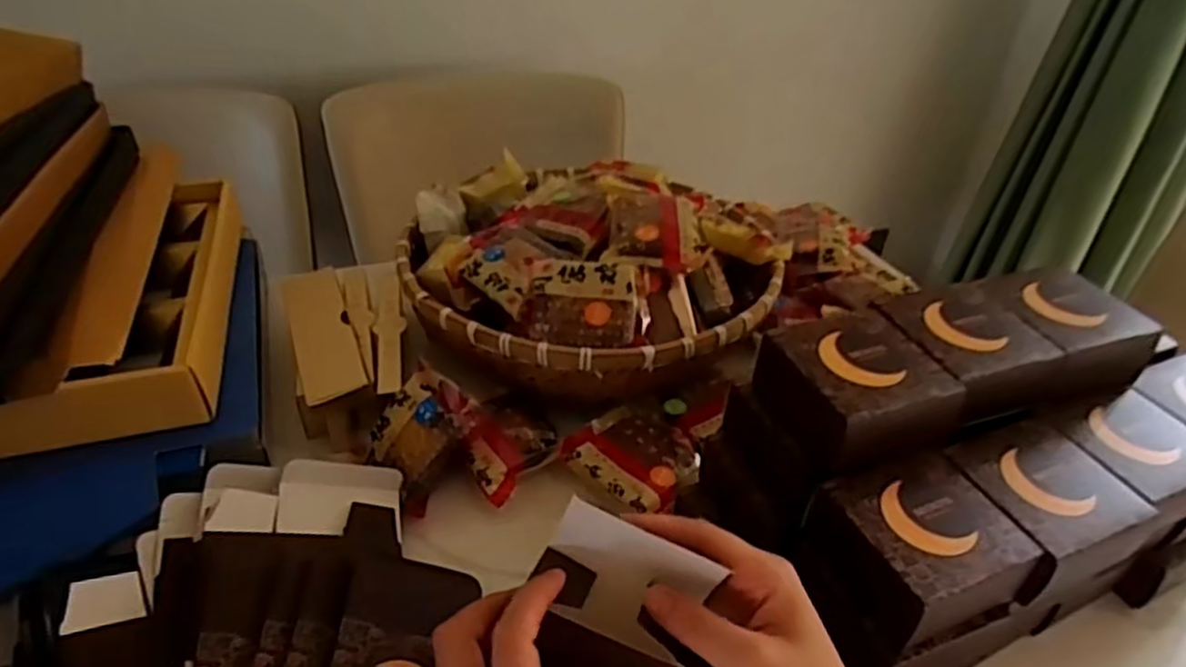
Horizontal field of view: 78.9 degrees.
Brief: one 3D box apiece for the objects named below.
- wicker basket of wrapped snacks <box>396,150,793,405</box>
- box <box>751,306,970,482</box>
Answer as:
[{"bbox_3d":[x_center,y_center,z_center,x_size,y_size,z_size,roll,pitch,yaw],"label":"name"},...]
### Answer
[{"bbox_3d":[0.001,-0.073,0.689,0.338,0.124,0.321,2,37,-1],"label":"wicker basket of wrapped snacks"},{"bbox_3d":[0.161,0.036,0.447,0.092,0.050,0.090,-12,40,-19],"label":"box"}]

